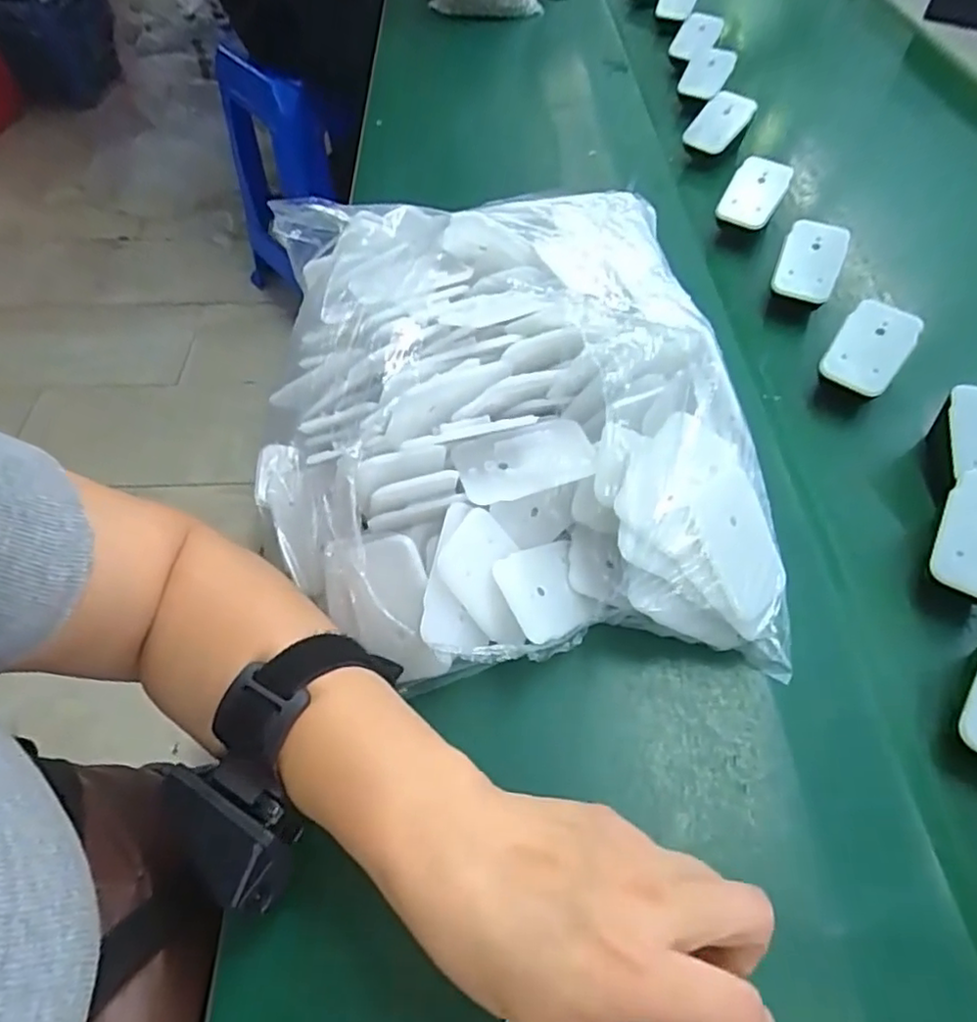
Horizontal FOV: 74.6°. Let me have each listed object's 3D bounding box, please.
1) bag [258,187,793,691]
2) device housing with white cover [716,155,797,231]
[{"bbox_3d":[0.007,-0.065,0.361,0.276,0.103,0.293,-1,56,1],"label":"bag"},{"bbox_3d":[0.216,-0.260,0.522,0.043,0.014,0.055,28,94,10],"label":"device housing with white cover"}]

